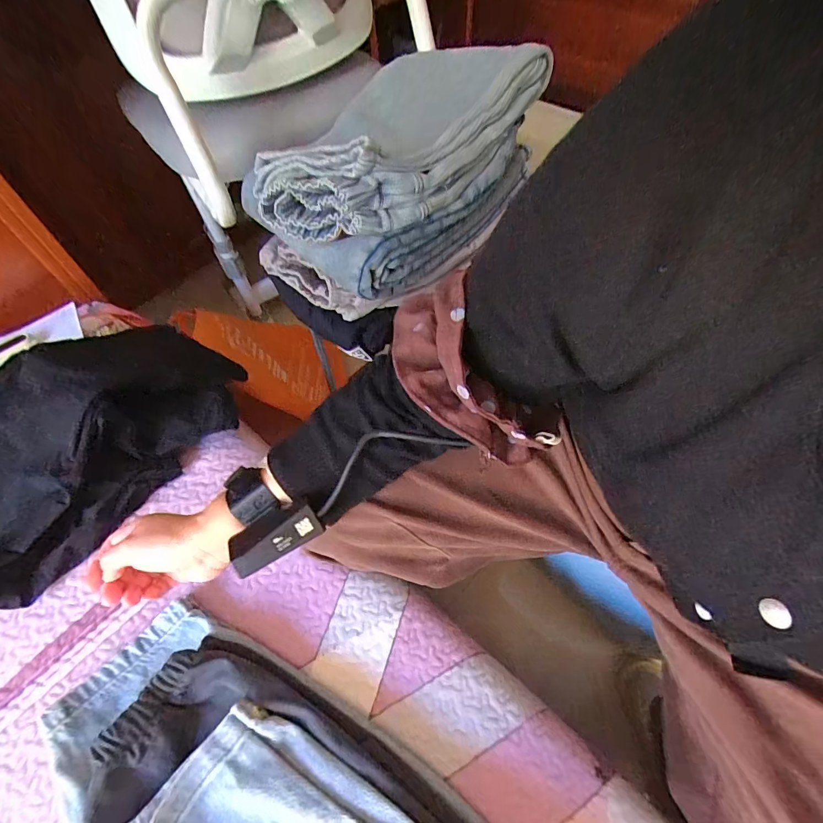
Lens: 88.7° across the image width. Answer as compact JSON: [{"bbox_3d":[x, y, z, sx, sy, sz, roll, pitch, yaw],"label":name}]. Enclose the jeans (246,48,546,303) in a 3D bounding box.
[{"bbox_3d":[-0.019,-0.293,0.479,0.206,0.134,0.301,39,67,23],"label":"jeans"}]

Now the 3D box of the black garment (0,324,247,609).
[{"bbox_3d":[-0.401,0.026,0.504,0.207,0.121,0.337,32,63,19],"label":"black garment"}]

